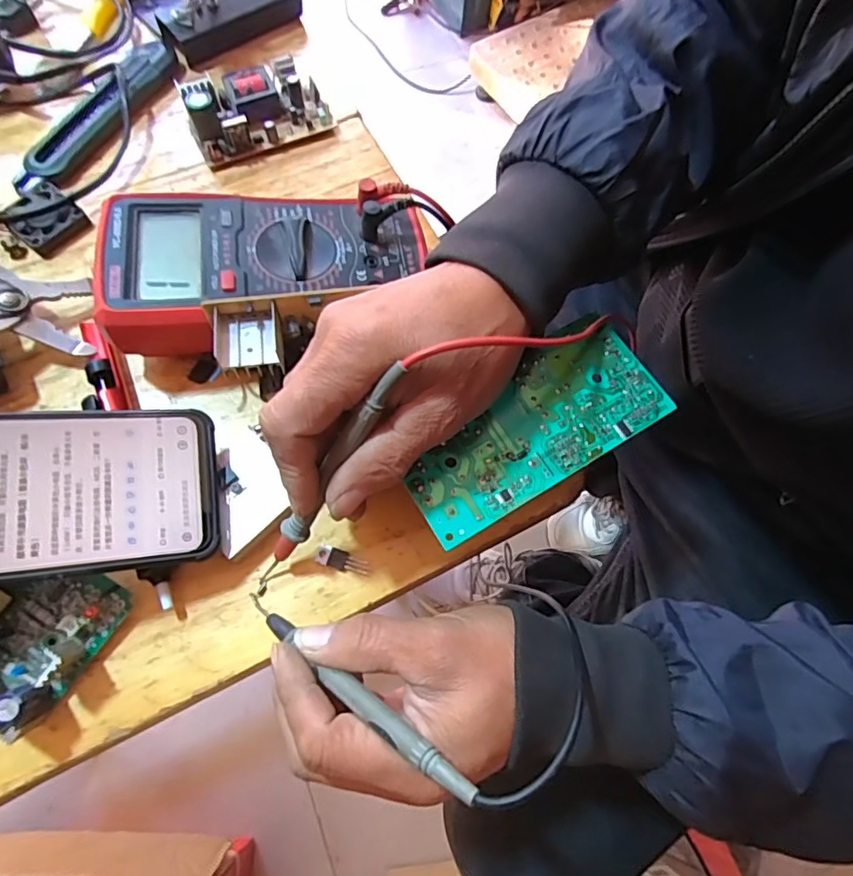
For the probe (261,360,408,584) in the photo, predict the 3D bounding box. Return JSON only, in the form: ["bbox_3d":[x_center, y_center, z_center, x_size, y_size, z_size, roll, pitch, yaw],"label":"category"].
[{"bbox_3d":[-0.048,0.023,0.253,0.012,0.144,0.013,43,31,14],"label":"probe"}]

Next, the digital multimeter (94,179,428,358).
[{"bbox_3d":[-0.092,-0.104,0.328,0.176,0.053,0.085,-14,69,-9],"label":"digital multimeter"}]

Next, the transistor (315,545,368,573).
[{"bbox_3d":[-0.045,0.065,0.295,0.027,0.004,0.010,18,68,4],"label":"transistor"}]

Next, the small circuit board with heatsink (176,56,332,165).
[{"bbox_3d":[-0.123,-0.243,0.400,0.098,0.037,0.065,-28,72,-13],"label":"small circuit board with heatsink"}]

